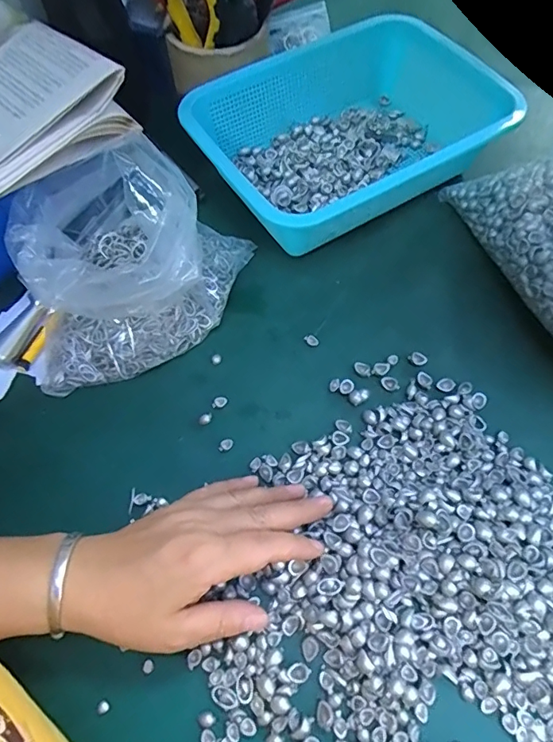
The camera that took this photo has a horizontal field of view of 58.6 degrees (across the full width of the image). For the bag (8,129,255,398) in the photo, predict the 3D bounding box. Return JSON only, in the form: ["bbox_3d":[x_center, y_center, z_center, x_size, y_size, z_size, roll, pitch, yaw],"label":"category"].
[{"bbox_3d":[-0.109,-0.088,0.384,0.177,0.098,0.153,-11,62,-5],"label":"bag"}]

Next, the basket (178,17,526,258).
[{"bbox_3d":[0.065,-0.214,0.456,0.260,0.081,0.187,-34,66,-16],"label":"basket"}]

